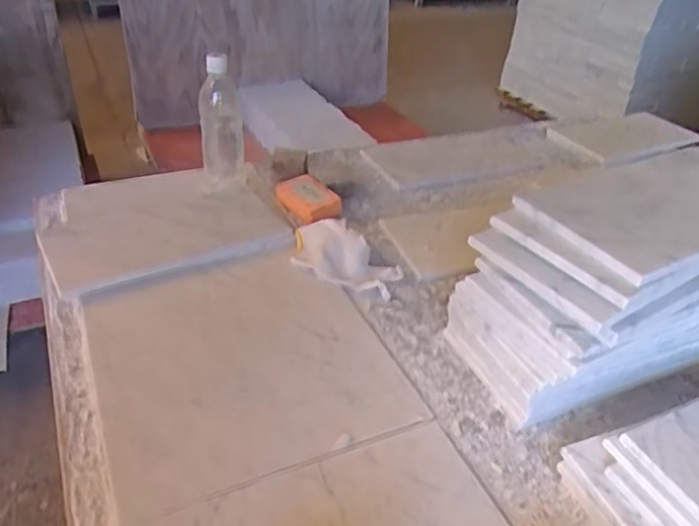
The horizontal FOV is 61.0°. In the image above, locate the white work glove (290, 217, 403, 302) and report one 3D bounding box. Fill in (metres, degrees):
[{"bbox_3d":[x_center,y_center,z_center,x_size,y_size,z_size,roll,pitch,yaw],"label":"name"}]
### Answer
[{"bbox_3d":[-0.008,-0.010,0.795,0.162,0.038,0.088,28,40,29],"label":"white work glove"}]

